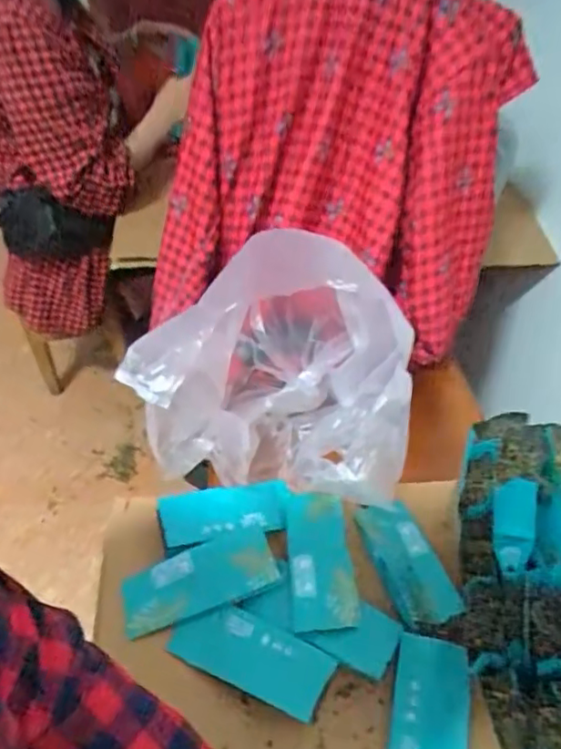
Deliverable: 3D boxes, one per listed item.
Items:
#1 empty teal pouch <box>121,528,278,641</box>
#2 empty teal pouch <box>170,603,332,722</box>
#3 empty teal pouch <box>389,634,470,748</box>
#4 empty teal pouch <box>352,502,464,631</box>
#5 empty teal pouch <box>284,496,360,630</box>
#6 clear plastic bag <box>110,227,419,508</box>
[{"bbox_3d":[-0.071,0.179,0.509,0.133,0.010,0.056,-21,57,-9],"label":"empty teal pouch"},{"bbox_3d":[-0.025,0.222,0.471,0.128,0.008,0.053,16,54,23],"label":"empty teal pouch"},{"bbox_3d":[0.109,0.265,0.433,0.056,0.008,0.132,10,58,7],"label":"empty teal pouch"},{"bbox_3d":[0.114,0.167,0.535,0.051,0.010,0.128,-24,40,1],"label":"empty teal pouch"},{"bbox_3d":[0.034,0.160,0.524,0.055,0.012,0.133,-14,43,9],"label":"empty teal pouch"},{"bbox_3d":[0.031,-0.010,0.716,0.297,0.303,0.326,21,44,19],"label":"clear plastic bag"}]

